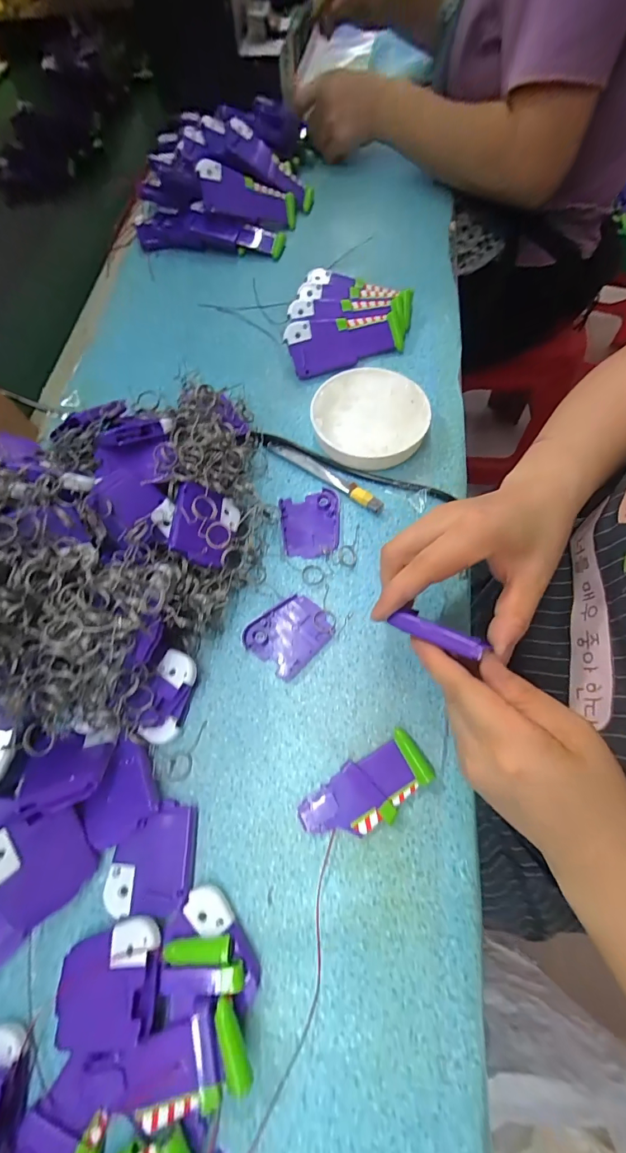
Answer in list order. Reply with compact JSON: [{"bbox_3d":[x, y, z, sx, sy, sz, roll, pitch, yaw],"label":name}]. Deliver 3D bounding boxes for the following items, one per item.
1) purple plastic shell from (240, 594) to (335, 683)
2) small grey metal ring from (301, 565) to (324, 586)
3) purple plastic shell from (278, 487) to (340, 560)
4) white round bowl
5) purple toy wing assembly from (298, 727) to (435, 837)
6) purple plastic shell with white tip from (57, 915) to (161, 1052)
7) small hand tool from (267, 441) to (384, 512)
[{"bbox_3d":[-0.018,0.044,0.319,0.052,0.004,0.060,40,73,16],"label":"purple plastic shell"},{"bbox_3d":[0.000,-0.002,0.340,0.018,0.004,0.018,0,67,1],"label":"small grey metal ring"},{"bbox_3d":[-0.002,-0.047,0.354,0.050,0.008,0.061,-3,67,-1],"label":"purple plastic shell"},{"bbox_3d":[0.053,-0.146,0.378,0.102,0.027,0.103,0,67,1],"label":"white round bowl"},{"bbox_3d":[0.035,0.144,0.271,0.088,0.014,0.040,-31,70,-12],"label":"purple toy wing assembly"},{"bbox_3d":[-0.116,0.230,0.230,0.061,0.011,0.052,-18,58,12],"label":"purple plastic shell with white tip"},{"bbox_3d":[0.009,-0.094,0.368,0.126,0.013,0.013,36,72,14],"label":"small hand tool"}]

